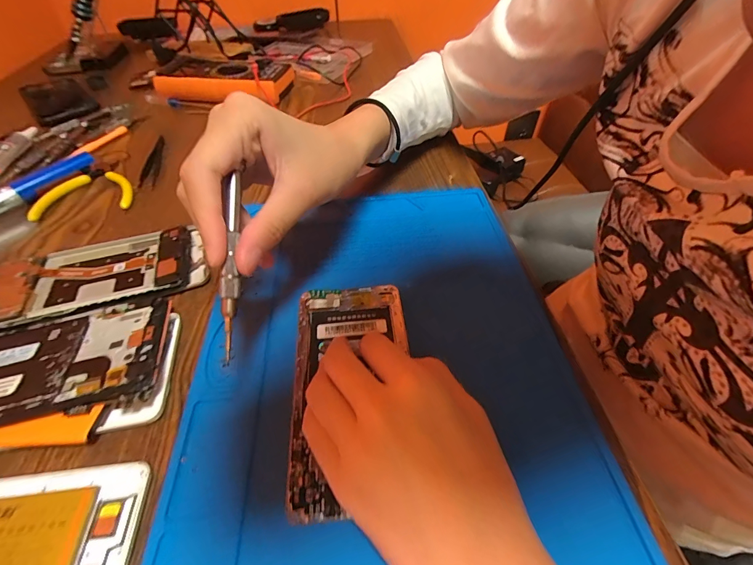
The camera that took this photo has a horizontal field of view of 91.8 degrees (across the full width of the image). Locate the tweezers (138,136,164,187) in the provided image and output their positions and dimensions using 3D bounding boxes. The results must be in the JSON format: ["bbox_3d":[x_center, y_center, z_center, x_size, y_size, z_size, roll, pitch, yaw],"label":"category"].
[{"bbox_3d":[-0.245,-0.134,0.403,0.017,0.010,0.105,-10,48,-9],"label":"tweezers"}]

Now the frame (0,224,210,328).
[{"bbox_3d":[-0.216,-0.006,0.276,0.162,0.011,0.074,-10,48,-9],"label":"frame"}]

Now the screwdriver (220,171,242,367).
[{"bbox_3d":[-0.072,-0.008,0.182,0.009,0.006,0.094,0,86,0],"label":"screwdriver"}]

